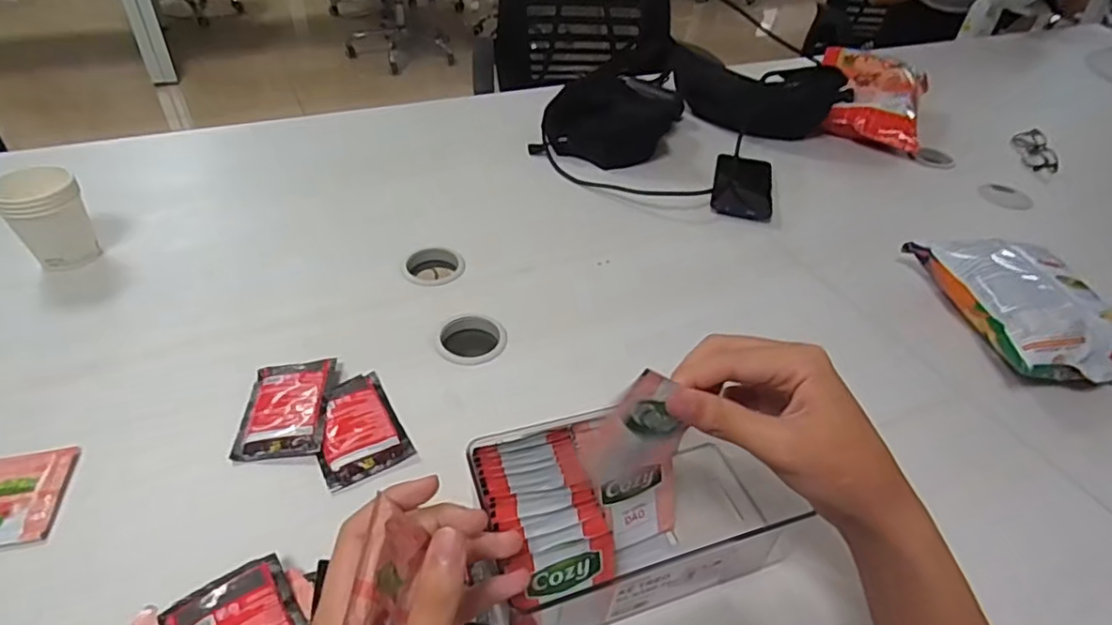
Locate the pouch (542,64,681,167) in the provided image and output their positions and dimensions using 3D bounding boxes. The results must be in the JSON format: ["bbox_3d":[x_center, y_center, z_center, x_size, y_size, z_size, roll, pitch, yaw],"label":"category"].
[{"bbox_3d":[0.090,-0.301,0.908,0.160,0.048,0.234,21,45,15],"label":"pouch"}]

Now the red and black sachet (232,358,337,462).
[{"bbox_3d":[-0.221,0.076,0.493,0.064,0.015,0.091,-2,44,-9],"label":"red and black sachet"}]

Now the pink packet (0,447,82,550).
[{"bbox_3d":[-0.383,0.130,0.421,0.064,0.004,0.076,-6,44,-14],"label":"pink packet"}]

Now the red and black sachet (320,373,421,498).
[{"bbox_3d":[-0.161,0.092,0.487,0.067,0.009,0.102,-20,49,-26],"label":"red and black sachet"}]

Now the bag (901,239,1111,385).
[{"bbox_3d":[0.472,-0.011,0.596,0.136,0.055,0.191,2,41,-3],"label":"bag"}]

